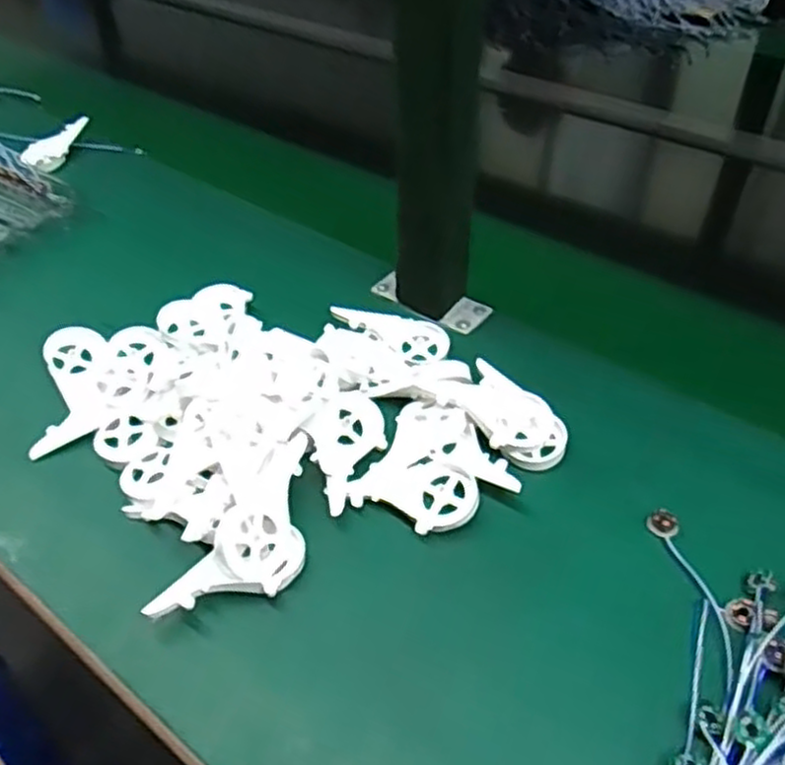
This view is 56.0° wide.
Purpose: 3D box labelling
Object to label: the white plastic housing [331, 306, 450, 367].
[{"bbox_3d":[-0.002,-0.040,0.582,0.094,0.011,0.038,20,45,1],"label":"white plastic housing"}]

